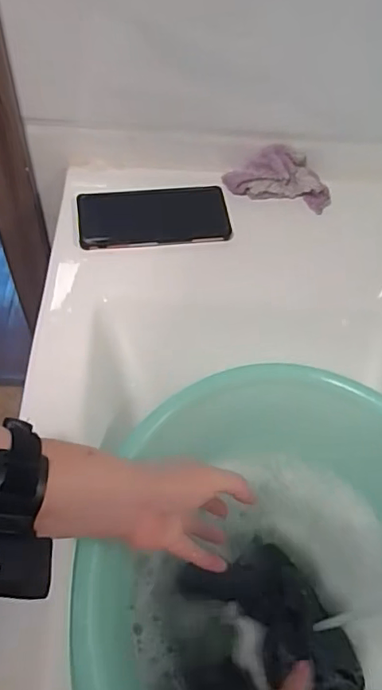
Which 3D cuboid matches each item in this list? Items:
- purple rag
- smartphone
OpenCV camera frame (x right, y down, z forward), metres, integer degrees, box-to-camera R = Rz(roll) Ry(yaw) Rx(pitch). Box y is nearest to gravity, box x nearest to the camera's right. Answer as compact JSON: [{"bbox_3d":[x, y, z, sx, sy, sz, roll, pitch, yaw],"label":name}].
[{"bbox_3d":[0.103,-0.199,0.675,0.128,0.054,0.051,9,57,2],"label":"purple rag"},{"bbox_3d":[-0.042,-0.149,0.644,0.166,0.016,0.080,-6,61,-7],"label":"smartphone"}]

